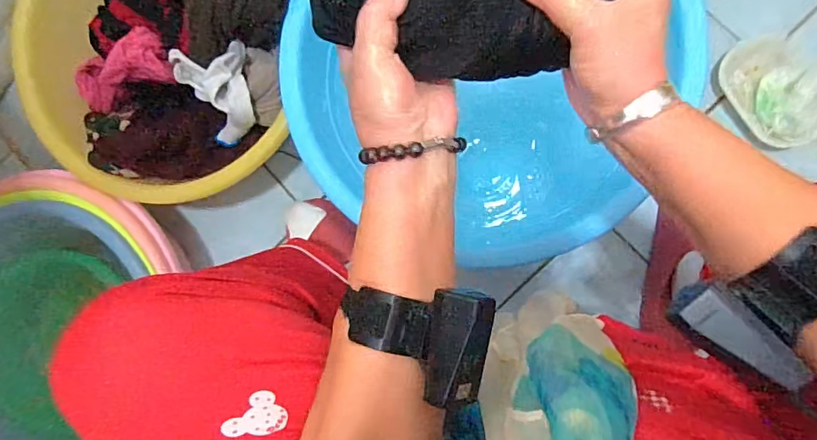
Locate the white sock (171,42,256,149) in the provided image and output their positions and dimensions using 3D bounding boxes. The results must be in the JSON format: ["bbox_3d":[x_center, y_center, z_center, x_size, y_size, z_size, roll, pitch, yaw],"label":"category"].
[{"bbox_3d":[-0.240,-0.157,0.654,0.102,0.095,0.107,-6,89,9],"label":"white sock"}]

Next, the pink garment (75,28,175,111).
[{"bbox_3d":[-0.387,-0.195,0.668,0.170,0.051,0.083,-11,89,28],"label":"pink garment"}]

